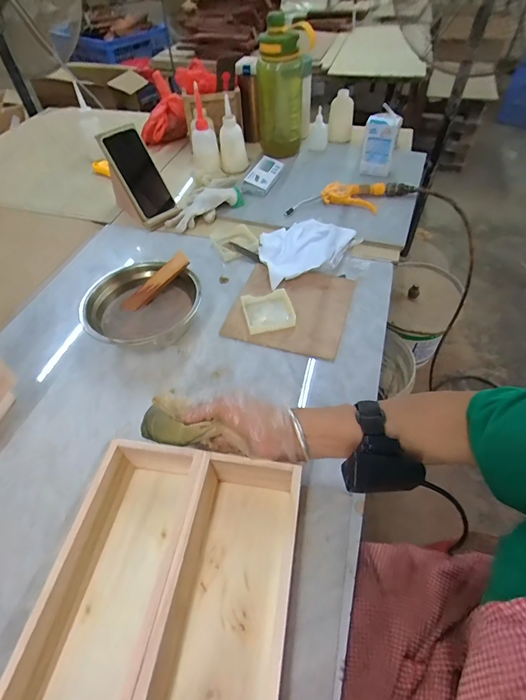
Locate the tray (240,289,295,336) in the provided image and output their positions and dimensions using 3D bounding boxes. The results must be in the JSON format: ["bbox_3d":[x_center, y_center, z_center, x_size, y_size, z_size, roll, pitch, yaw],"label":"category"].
[{"bbox_3d":[0.010,-0.061,0.575,0.075,0.021,0.072,-13,50,-5],"label":"tray"}]

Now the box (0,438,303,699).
[{"bbox_3d":[-0.087,0.224,0.317,0.188,0.068,0.260,5,51,10],"label":"box"}]

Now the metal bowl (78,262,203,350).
[{"bbox_3d":[-0.175,-0.062,0.558,0.165,0.073,0.165,-3,50,3],"label":"metal bowl"}]

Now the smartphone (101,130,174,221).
[{"bbox_3d":[-0.245,-0.356,0.739,0.073,0.164,0.016,-35,18,-22],"label":"smartphone"}]

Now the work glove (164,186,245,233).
[{"bbox_3d":[-0.131,-0.314,0.778,0.179,0.036,0.102,-34,55,-21],"label":"work glove"}]

